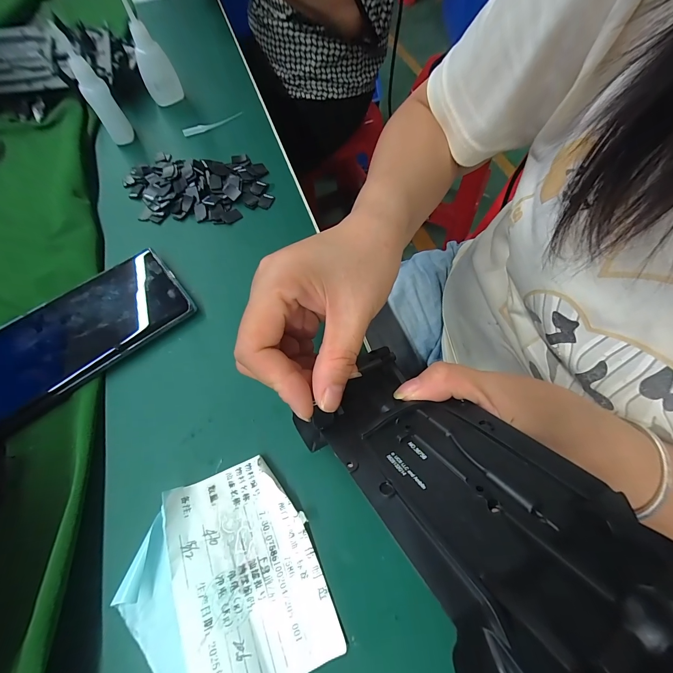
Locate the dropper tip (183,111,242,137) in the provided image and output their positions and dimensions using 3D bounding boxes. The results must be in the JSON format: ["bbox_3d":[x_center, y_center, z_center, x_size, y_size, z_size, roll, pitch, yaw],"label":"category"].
[{"bbox_3d":[-0.129,-0.222,0.325,0.064,0.010,0.007,-26,67,-12],"label":"dropper tip"}]

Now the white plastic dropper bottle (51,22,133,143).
[{"bbox_3d":[-0.224,-0.230,0.286,0.023,0.080,0.020,-31,67,-13],"label":"white plastic dropper bottle"}]

